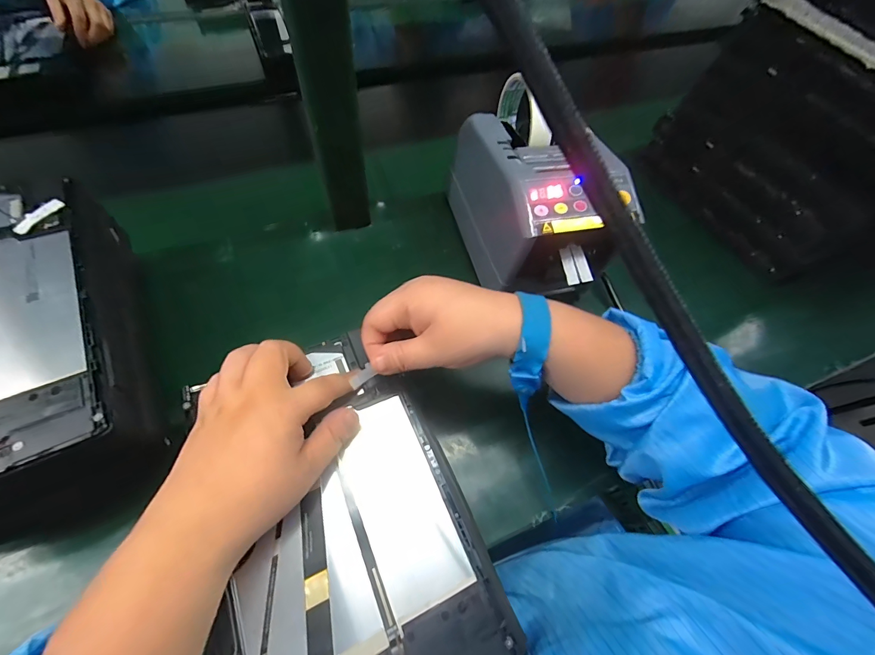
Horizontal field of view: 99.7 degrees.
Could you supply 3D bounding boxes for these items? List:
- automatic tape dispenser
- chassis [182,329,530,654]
[{"bbox_3d":[0.092,-0.120,0.367,0.113,0.138,0.208,-11,60,-10],"label":"automatic tape dispenser"},{"bbox_3d":[-0.062,0.118,0.238,0.150,0.013,0.230,-20,62,-15],"label":"chassis"}]

